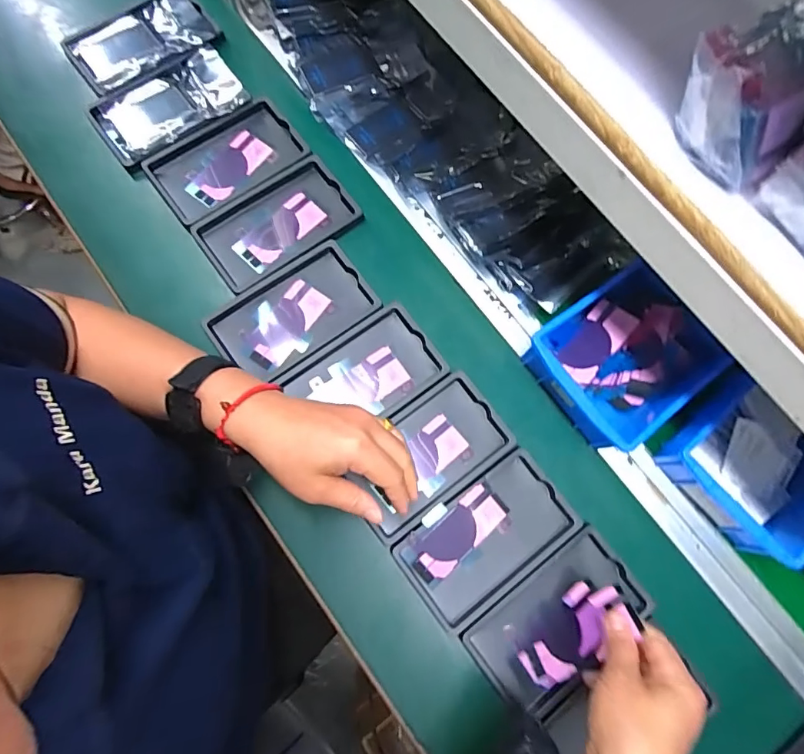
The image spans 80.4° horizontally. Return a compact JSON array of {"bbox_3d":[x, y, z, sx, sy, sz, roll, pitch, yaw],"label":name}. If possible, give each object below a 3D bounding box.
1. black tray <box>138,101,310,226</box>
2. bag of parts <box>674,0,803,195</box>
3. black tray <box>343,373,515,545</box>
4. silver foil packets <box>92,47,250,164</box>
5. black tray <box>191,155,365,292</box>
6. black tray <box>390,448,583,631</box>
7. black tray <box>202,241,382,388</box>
[{"bbox_3d":[-0.192,-0.238,0.521,0.155,0.012,0.092,-37,81,-9],"label":"black tray"},{"bbox_3d":[0.213,-0.168,0.266,0.100,0.055,0.078,-34,80,-12],"label":"bag of parts"},{"bbox_3d":[0.021,0.072,0.458,0.154,0.016,0.097,-36,80,-9],"label":"black tray"},{"bbox_3d":[-0.258,-0.305,0.536,0.153,0.015,0.088,-33,80,-9],"label":"silver foil packets"},{"bbox_3d":[-0.134,-0.164,0.507,0.156,0.010,0.097,-33,80,-9],"label":"black tray"},{"bbox_3d":[0.082,0.150,0.445,0.155,0.015,0.093,-35,80,-9],"label":"black tray"},{"bbox_3d":[-0.111,-0.062,0.487,0.155,0.012,0.093,-35,80,-9],"label":"black tray"}]

